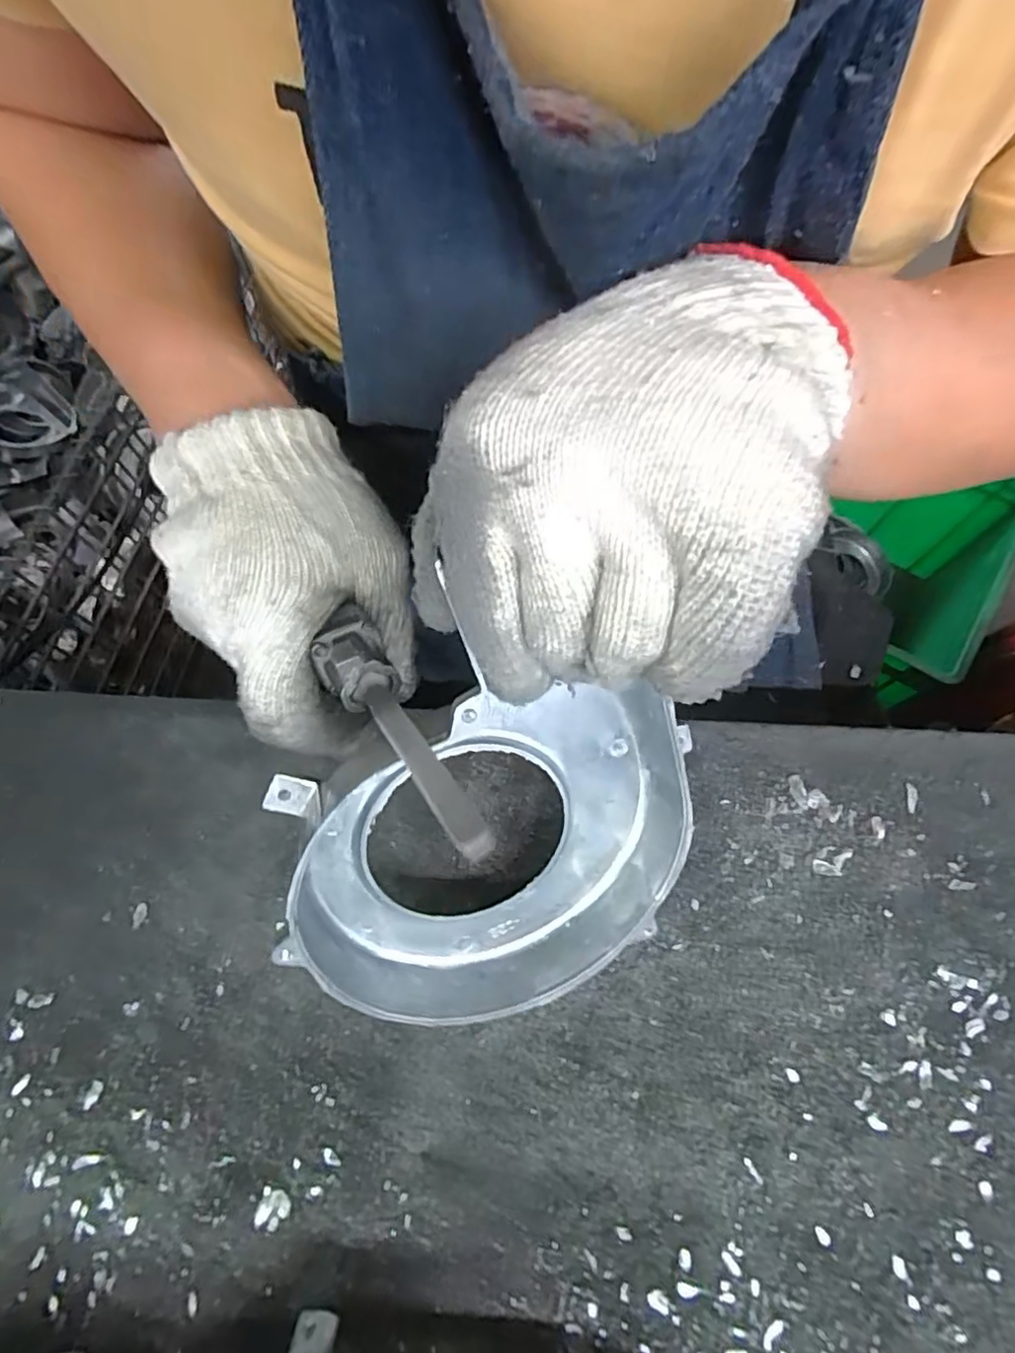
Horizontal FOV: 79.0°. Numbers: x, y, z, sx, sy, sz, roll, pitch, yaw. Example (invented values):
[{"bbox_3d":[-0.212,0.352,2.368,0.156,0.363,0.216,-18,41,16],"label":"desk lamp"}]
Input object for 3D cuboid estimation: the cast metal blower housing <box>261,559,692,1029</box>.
[{"bbox_3d":[-0.009,0.072,0.239,0.151,0.035,0.156,13,109,-27],"label":"cast metal blower housing"}]

